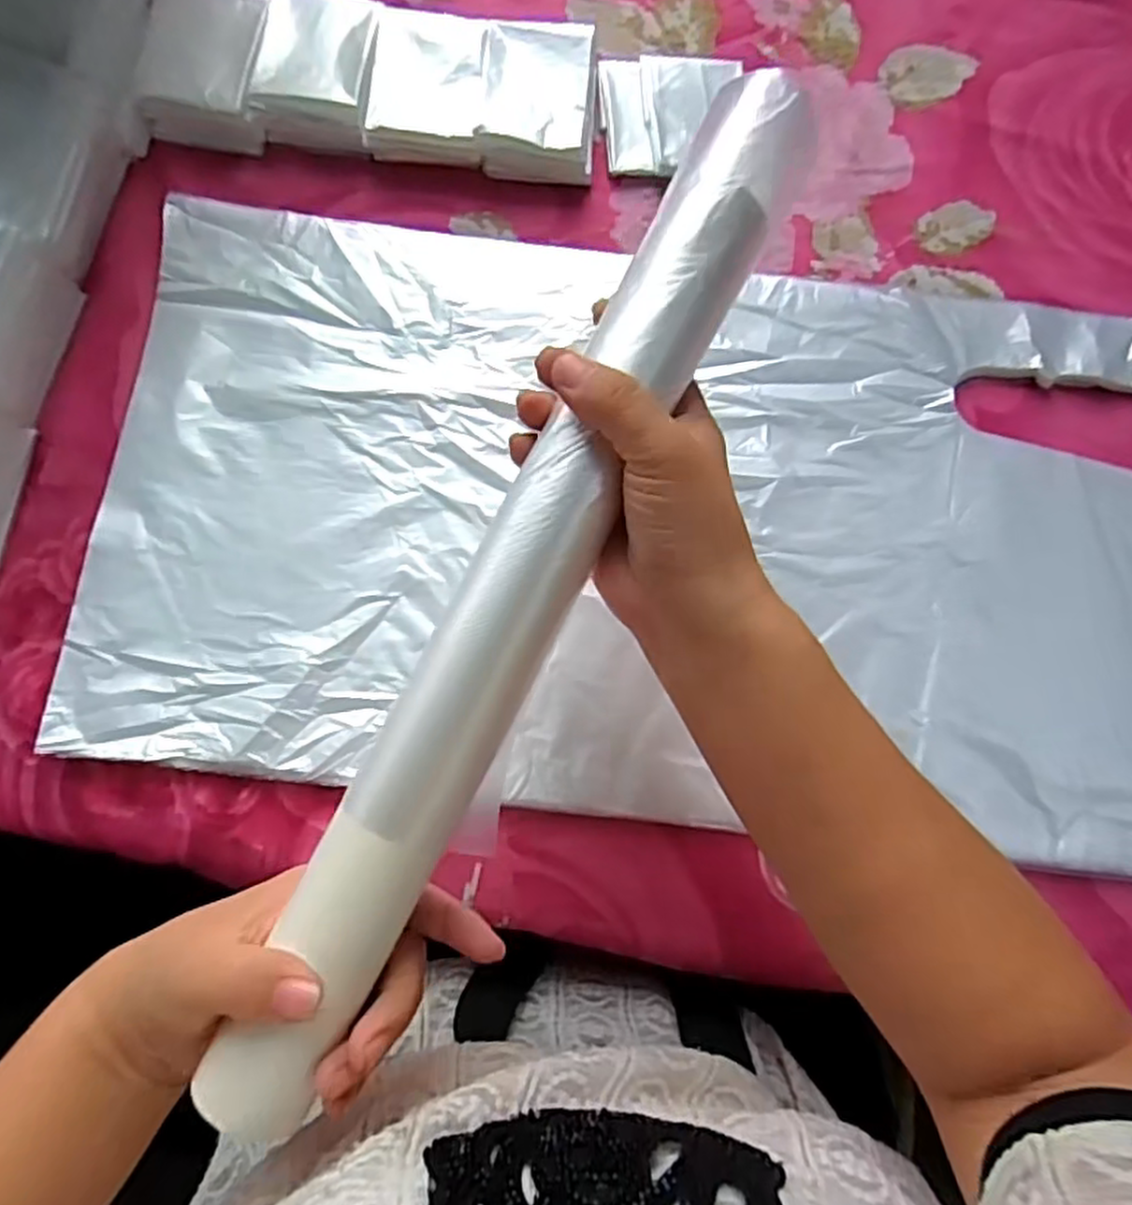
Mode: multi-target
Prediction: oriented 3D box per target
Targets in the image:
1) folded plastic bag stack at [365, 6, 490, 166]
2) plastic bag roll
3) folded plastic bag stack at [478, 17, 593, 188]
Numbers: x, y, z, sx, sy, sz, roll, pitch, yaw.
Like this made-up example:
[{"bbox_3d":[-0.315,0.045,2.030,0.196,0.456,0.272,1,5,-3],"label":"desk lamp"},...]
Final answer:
[{"bbox_3d":[-0.080,-0.305,0.431,0.065,0.029,0.086,3,78,1],"label":"folded plastic bag stack"},{"bbox_3d":[-0.014,-0.013,0.255,0.041,0.025,0.395,26,84,5],"label":"plastic bag roll"},{"bbox_3d":[-0.016,-0.299,0.433,0.063,0.028,0.091,2,78,0],"label":"folded plastic bag stack"}]

